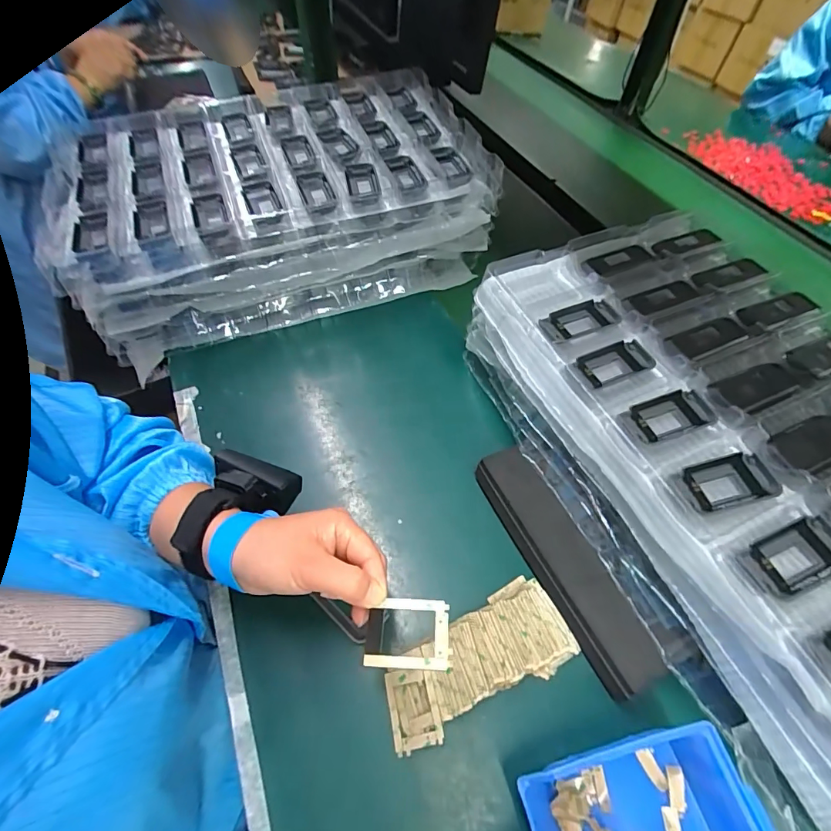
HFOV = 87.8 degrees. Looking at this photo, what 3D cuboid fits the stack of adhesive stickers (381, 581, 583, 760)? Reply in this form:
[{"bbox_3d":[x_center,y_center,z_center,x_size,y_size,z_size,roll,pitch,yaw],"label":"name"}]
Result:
[{"bbox_3d":[0.051,0.199,0.351,0.161,0.021,0.069,-24,60,-18],"label":"stack of adhesive stickers"}]

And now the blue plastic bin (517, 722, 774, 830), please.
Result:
[{"bbox_3d":[0.149,0.278,0.271,0.136,0.065,0.119,-11,57,-10],"label":"blue plastic bin"}]

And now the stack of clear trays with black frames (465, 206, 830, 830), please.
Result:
[{"bbox_3d":[0.289,0.025,0.384,0.302,0.096,0.509,-20,59,-16],"label":"stack of clear trays with black frames"}]

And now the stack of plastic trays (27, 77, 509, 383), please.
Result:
[{"bbox_3d":[-0.182,-0.291,0.596,0.509,0.162,0.305,-19,58,-15],"label":"stack of plastic trays"}]

